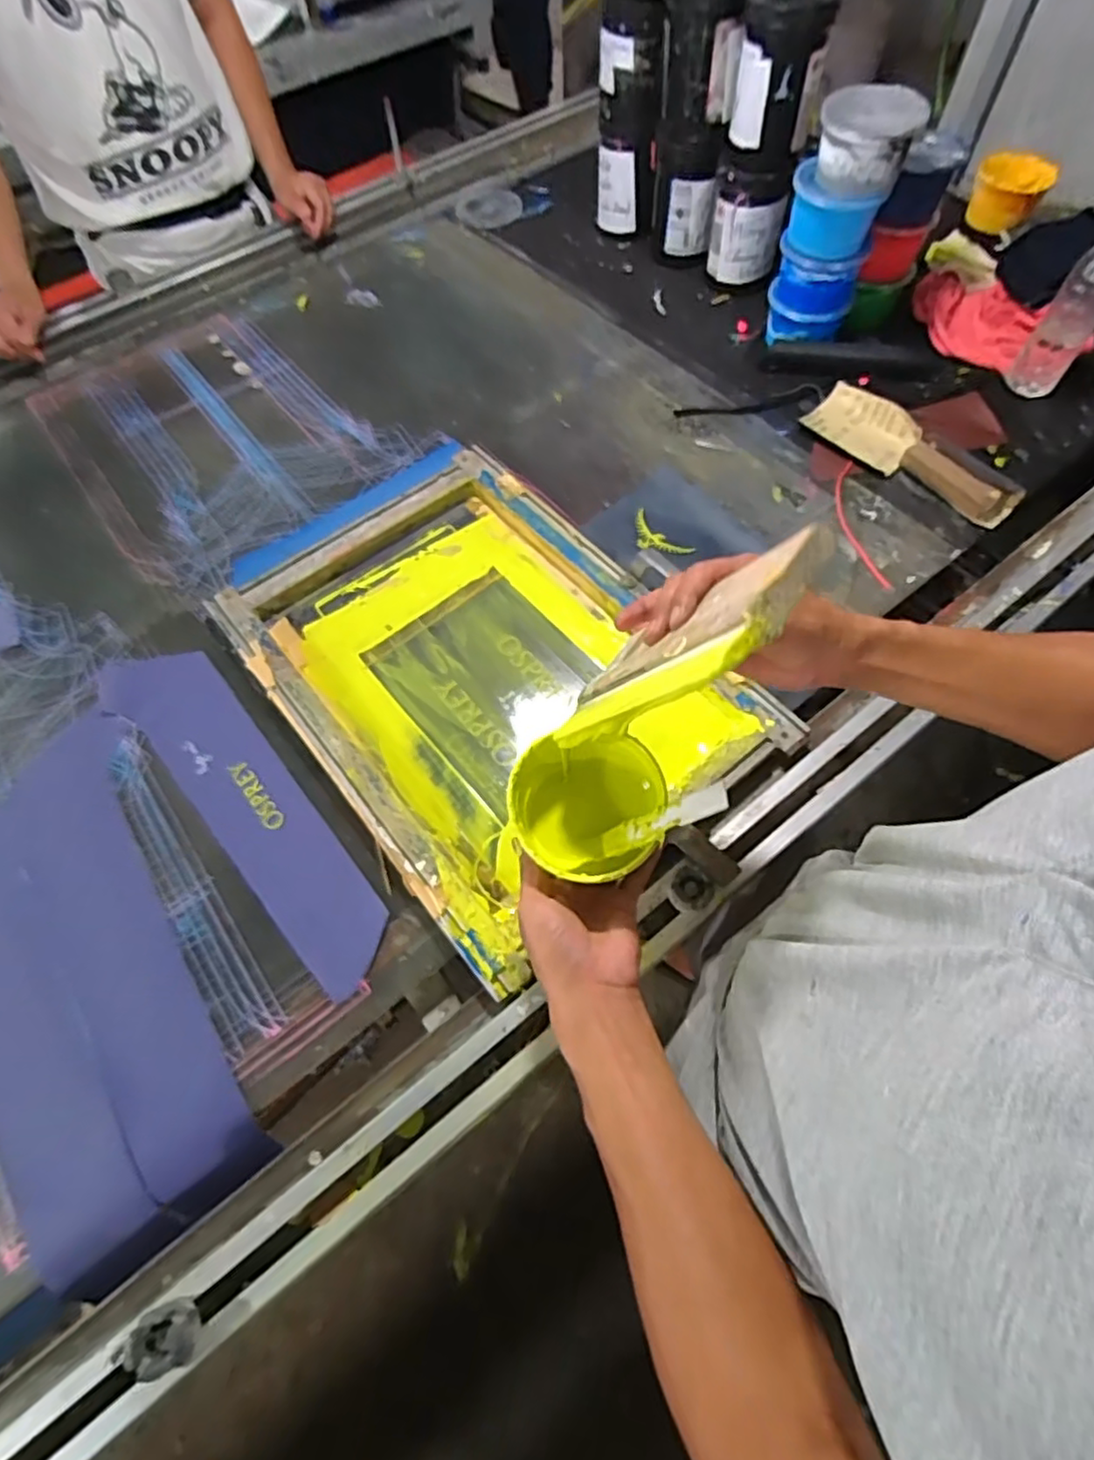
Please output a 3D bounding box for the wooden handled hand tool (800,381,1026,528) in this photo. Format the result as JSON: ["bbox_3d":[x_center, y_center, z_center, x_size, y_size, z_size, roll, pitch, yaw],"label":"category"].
[{"bbox_3d":[0.455,-0.349,0.841,0.085,0.038,0.276,-37,64,-17],"label":"wooden handled hand tool"}]

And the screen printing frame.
[{"bbox_3d":[-0.086,-0.087,0.737,0.400,0.070,0.598,-37,64,-17],"label":"screen printing frame"}]

